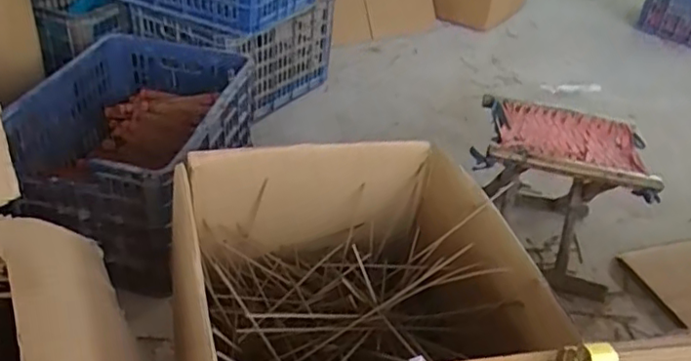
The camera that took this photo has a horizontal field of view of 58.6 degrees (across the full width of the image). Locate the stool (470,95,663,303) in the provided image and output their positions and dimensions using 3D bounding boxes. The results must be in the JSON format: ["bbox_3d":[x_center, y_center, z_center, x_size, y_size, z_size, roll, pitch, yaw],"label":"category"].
[{"bbox_3d":[0.431,0.006,1.296,0.335,0.260,0.298,13,35,10],"label":"stool"}]

